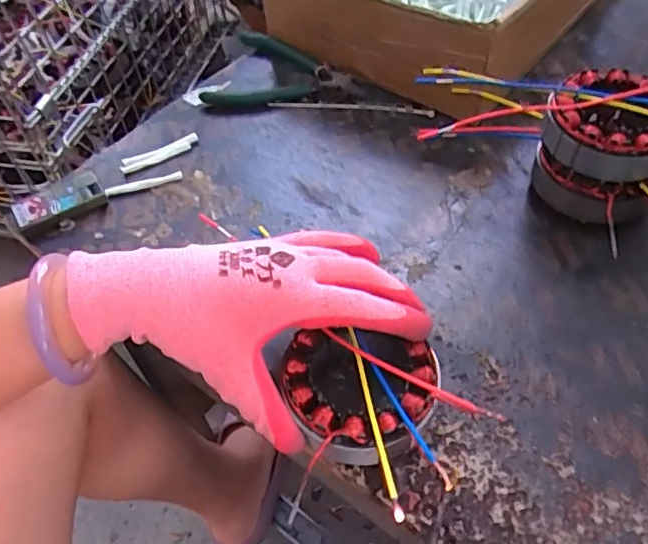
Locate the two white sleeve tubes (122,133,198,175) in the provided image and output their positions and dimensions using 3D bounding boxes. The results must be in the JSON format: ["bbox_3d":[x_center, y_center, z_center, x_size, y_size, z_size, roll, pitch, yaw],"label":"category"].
[{"bbox_3d":[-0.139,-0.100,0.502,0.069,0.007,0.015,-27,54,-17],"label":"two white sleeve tubes"}]

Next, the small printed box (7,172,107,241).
[{"bbox_3d":[-0.208,-0.053,0.465,0.069,0.016,0.036,-33,56,-21],"label":"small printed box"}]

